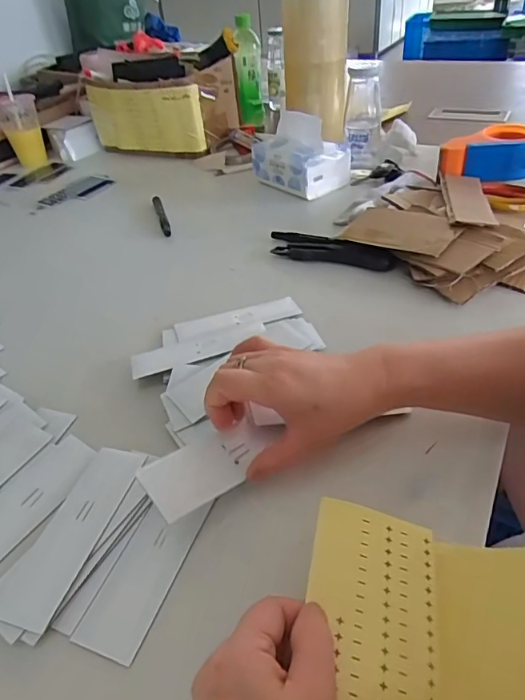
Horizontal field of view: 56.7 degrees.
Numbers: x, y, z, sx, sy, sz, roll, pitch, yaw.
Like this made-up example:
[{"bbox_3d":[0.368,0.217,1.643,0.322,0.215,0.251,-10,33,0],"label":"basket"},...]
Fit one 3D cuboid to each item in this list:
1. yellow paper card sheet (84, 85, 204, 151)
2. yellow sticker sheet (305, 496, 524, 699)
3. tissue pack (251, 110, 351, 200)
[{"bbox_3d":[-0.239,-0.445,0.952,0.261,0.128,0.048,13,43,21],"label":"yellow paper card sheet"},{"bbox_3d":[0.105,0.149,0.270,0.153,0.031,0.115,3,42,12],"label":"yellow sticker sheet"},{"bbox_3d":[0.058,-0.324,0.789,0.095,0.099,0.147,-33,47,-29],"label":"tissue pack"}]

